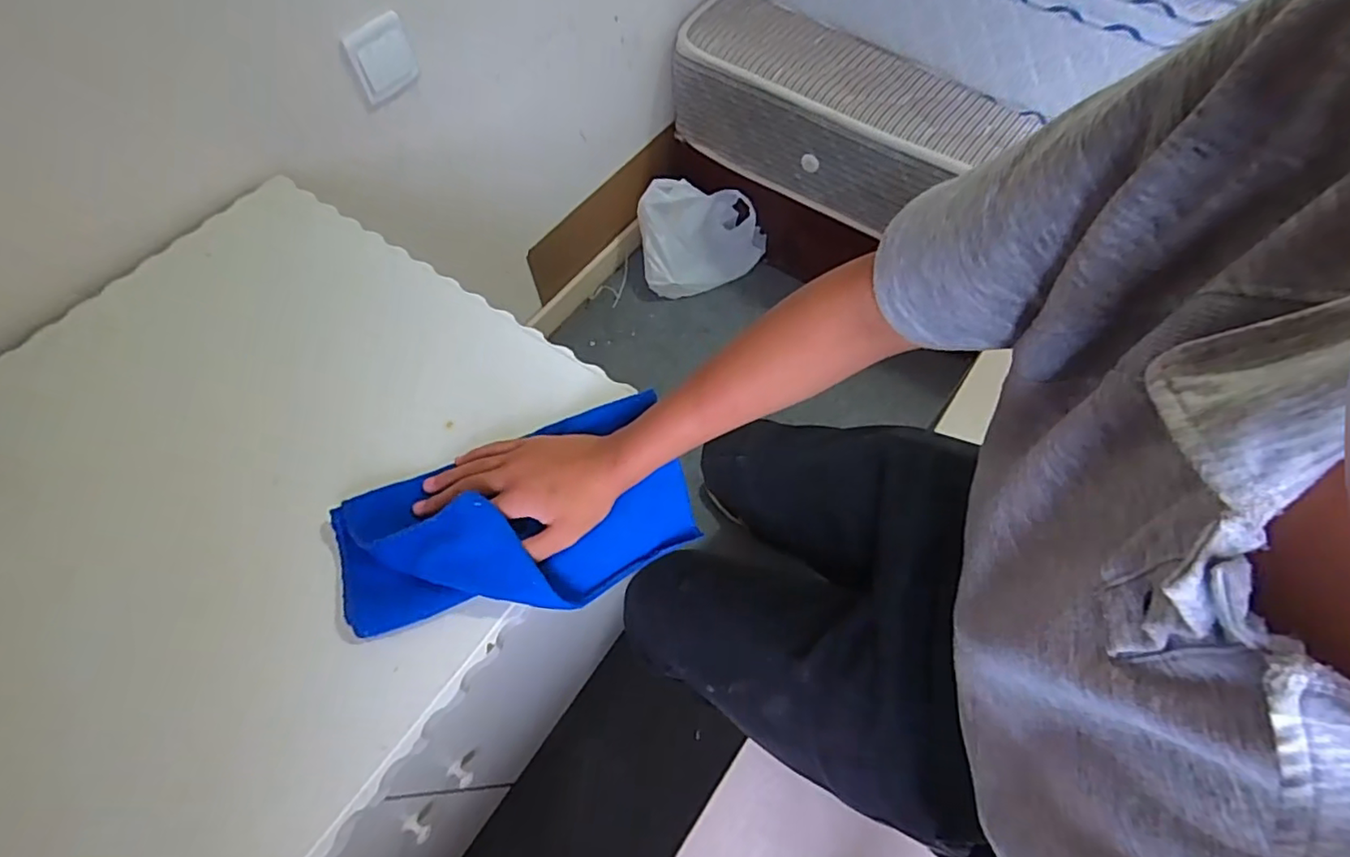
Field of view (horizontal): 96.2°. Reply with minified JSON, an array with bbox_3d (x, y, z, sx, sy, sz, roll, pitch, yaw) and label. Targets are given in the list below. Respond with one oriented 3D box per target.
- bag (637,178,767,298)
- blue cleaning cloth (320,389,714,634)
[{"bbox_3d":[0.071,-0.434,1.388,0.291,0.196,0.170,-6,62,-2],"label":"bag"},{"bbox_3d":[-0.125,0.075,0.508,0.298,0.082,0.148,-9,61,-18],"label":"blue cleaning cloth"}]

